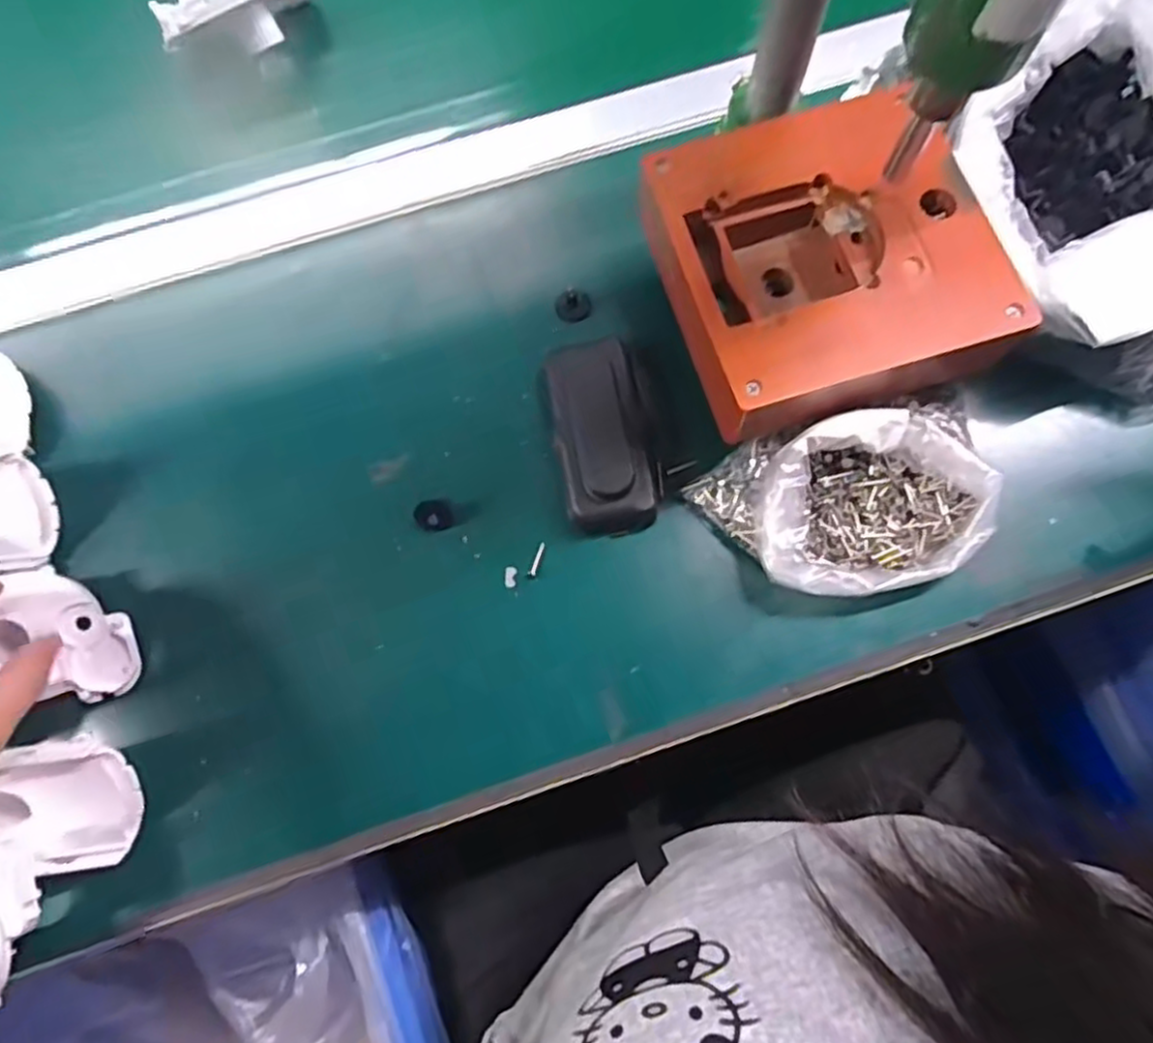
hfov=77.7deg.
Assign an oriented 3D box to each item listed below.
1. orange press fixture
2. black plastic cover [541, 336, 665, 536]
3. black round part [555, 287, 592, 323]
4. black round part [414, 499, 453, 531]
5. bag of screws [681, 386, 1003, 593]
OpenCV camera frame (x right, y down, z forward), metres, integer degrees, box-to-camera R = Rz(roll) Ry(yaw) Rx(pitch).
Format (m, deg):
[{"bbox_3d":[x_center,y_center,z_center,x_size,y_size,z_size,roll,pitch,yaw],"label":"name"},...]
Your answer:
[{"bbox_3d":[0.127,-0.130,0.387,0.161,0.071,0.155,-17,75,-3],"label":"orange press fixture"},{"bbox_3d":[0.015,-0.046,0.390,0.052,0.024,0.104,-13,75,-2],"label":"black plastic cover"},{"bbox_3d":[-0.002,-0.131,0.430,0.021,0.007,0.019,41,79,11],"label":"black round part"},{"bbox_3d":[-0.077,-0.003,0.385,0.019,0.012,0.016,-7,75,0],"label":"black round part"},{"bbox_3d":[0.146,-0.013,0.363,0.147,0.041,0.092,-18,75,-3],"label":"bag of screws"}]

